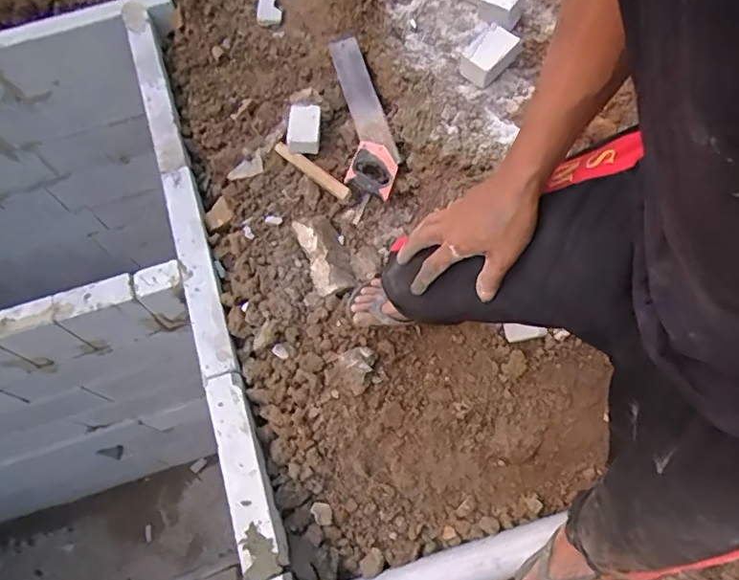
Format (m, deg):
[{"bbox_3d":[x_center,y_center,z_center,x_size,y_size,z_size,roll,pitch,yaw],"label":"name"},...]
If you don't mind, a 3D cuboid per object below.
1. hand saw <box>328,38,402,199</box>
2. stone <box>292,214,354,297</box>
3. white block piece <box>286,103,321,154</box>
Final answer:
[{"bbox_3d":[-0.015,-0.454,1.319,0.125,0.049,0.535,-7,64,-1],"label":"hand saw"},{"bbox_3d":[-0.102,-0.088,1.179,0.087,0.065,0.192,-21,65,-8],"label":"stone"},{"bbox_3d":[-0.162,-0.397,1.319,0.079,0.052,0.133,2,64,3],"label":"white block piece"}]

